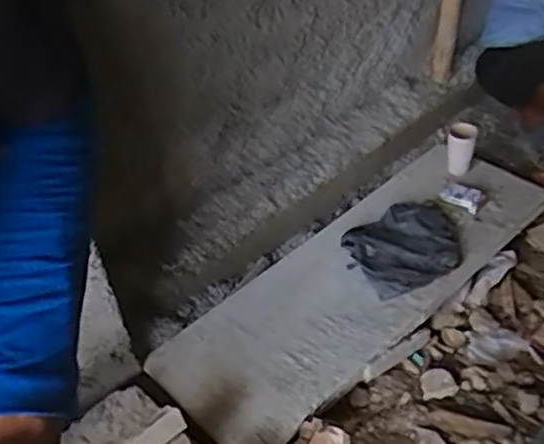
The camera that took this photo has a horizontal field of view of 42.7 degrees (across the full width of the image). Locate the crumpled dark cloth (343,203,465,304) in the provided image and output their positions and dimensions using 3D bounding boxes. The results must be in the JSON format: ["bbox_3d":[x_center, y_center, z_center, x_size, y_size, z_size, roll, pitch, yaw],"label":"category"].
[{"bbox_3d":[0.301,0.047,1.556,0.275,0.034,0.232,-26,49,-20],"label":"crumpled dark cloth"}]

